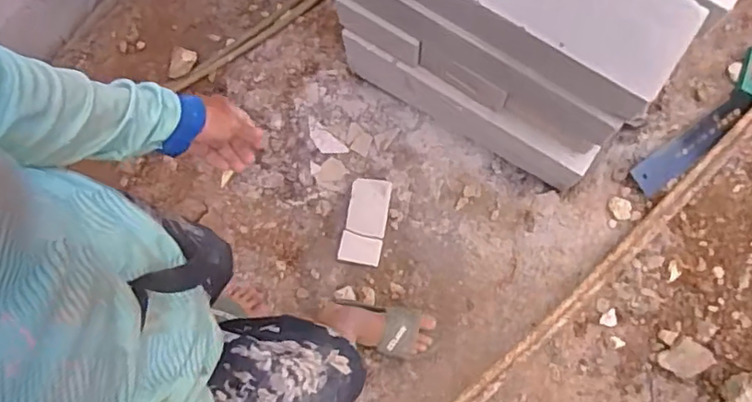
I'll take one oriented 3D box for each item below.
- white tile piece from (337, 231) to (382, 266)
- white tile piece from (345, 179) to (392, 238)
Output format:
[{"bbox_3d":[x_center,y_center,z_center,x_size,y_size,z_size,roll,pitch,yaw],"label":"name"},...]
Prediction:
[{"bbox_3d":[-0.039,0.117,1.440,0.100,0.014,0.067,14,77,5],"label":"white tile piece"},{"bbox_3d":[-0.018,0.015,1.452,0.100,0.010,0.131,8,88,15],"label":"white tile piece"}]

